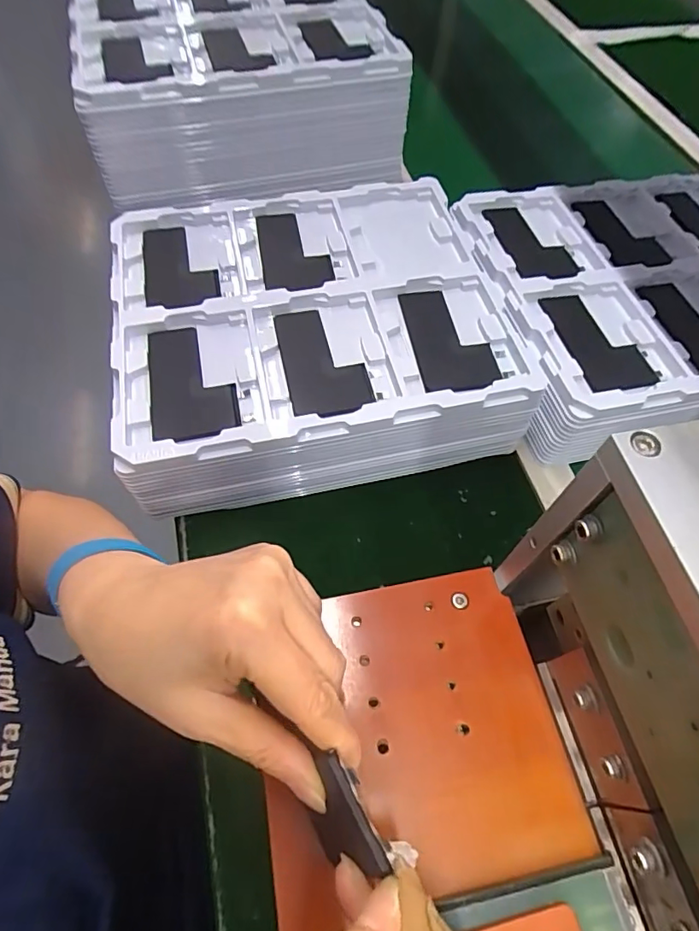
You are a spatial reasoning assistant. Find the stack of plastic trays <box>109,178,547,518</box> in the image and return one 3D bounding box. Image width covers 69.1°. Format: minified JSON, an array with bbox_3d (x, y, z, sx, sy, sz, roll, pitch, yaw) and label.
[{"bbox_3d":[-0.034,-0.126,0.457,0.321,0.079,0.286,-11,61,-8],"label":"stack of plastic trays"}]

